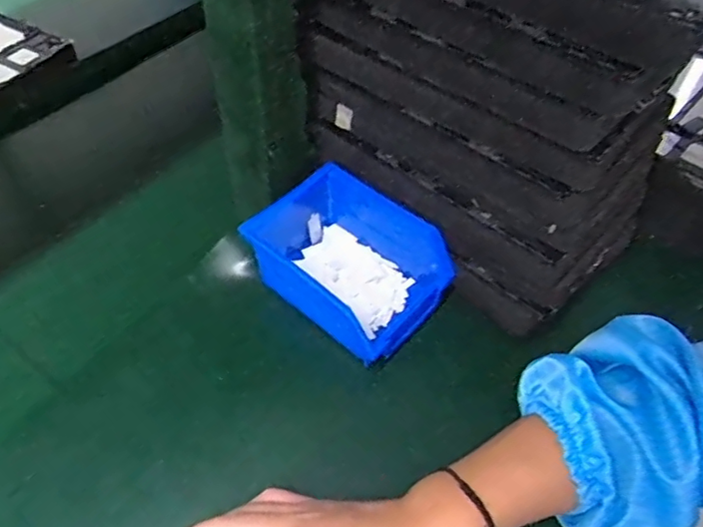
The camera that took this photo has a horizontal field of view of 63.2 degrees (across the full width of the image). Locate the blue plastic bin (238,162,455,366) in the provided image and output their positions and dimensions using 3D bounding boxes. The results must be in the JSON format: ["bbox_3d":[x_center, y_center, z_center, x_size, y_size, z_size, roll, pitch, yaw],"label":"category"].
[{"bbox_3d":[-0.013,-0.004,0.463,0.169,0.073,0.108,34,58,20],"label":"blue plastic bin"}]

